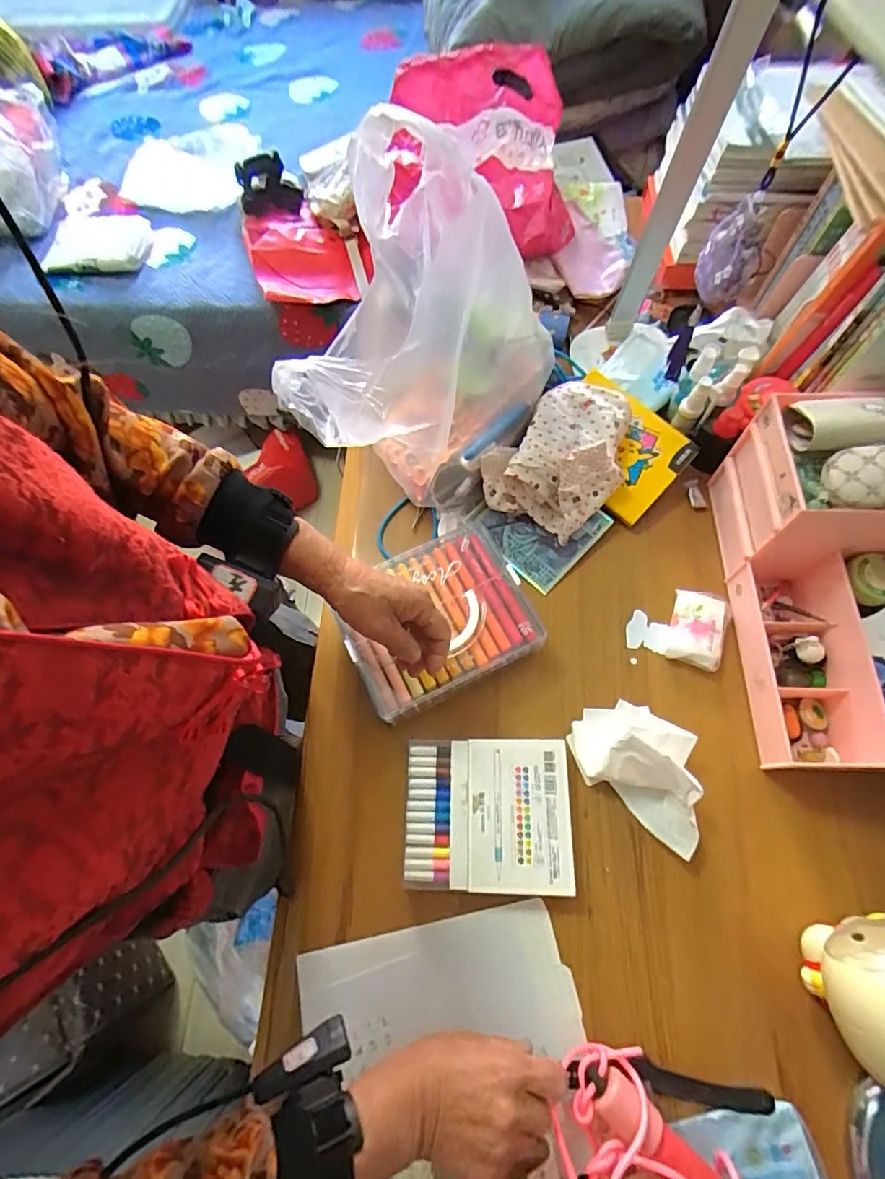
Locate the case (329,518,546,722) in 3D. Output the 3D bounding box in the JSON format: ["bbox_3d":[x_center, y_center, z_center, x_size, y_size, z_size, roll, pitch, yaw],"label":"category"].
[{"bbox_3d":[-0.008,0.029,0.577,0.198,0.025,0.168,-26,69,-8],"label":"case"}]

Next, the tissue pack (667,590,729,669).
[{"bbox_3d":[0.291,0.044,0.594,0.057,0.022,0.090,16,69,9],"label":"tissue pack"}]

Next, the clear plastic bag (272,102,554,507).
[{"bbox_3d":[-0.024,-0.259,0.534,0.199,0.310,0.238,29,72,14],"label":"clear plastic bag"}]

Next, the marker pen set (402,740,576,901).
[{"bbox_3d":[0.044,0.225,0.523,0.160,0.035,0.137,1,68,3],"label":"marker pen set"}]

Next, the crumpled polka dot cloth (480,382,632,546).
[{"bbox_3d":[0.152,-0.157,0.645,0.131,0.093,0.201,41,75,17],"label":"crumpled polka dot cloth"}]

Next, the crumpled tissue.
[{"bbox_3d":[0.204,0.172,0.516,0.149,0.063,0.099,36,74,16],"label":"crumpled tissue"}]

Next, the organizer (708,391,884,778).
[{"bbox_3d":[0.445,-0.007,0.512,0.226,0.182,0.350,0,68,3],"label":"organizer"}]

